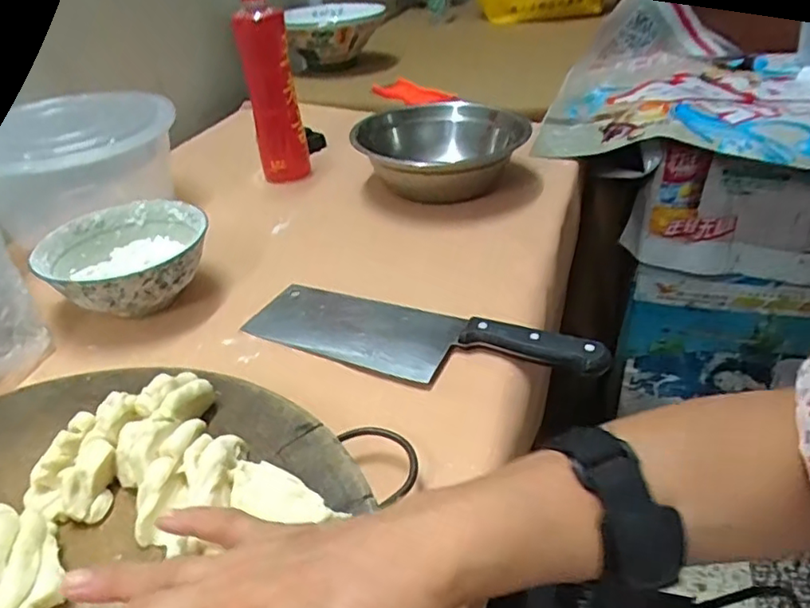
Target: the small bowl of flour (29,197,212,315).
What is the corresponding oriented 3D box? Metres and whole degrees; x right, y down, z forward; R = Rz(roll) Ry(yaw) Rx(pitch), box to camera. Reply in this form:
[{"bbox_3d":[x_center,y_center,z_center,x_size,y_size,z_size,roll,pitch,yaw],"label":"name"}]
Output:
[{"bbox_3d":[-0.251,-0.038,0.552,0.139,0.060,0.134,-3,35,2],"label":"small bowl of flour"}]

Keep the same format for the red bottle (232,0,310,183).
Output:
[{"bbox_3d":[-0.160,-0.262,0.719,0.059,0.225,0.062,-13,35,-12],"label":"red bottle"}]

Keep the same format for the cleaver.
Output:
[{"bbox_3d":[0.006,0.025,0.471,0.284,0.029,0.079,14,39,25],"label":"cleaver"}]

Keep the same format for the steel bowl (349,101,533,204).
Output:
[{"bbox_3d":[0.046,-0.169,0.705,0.207,0.077,0.180,-5,34,0],"label":"steel bowl"}]

